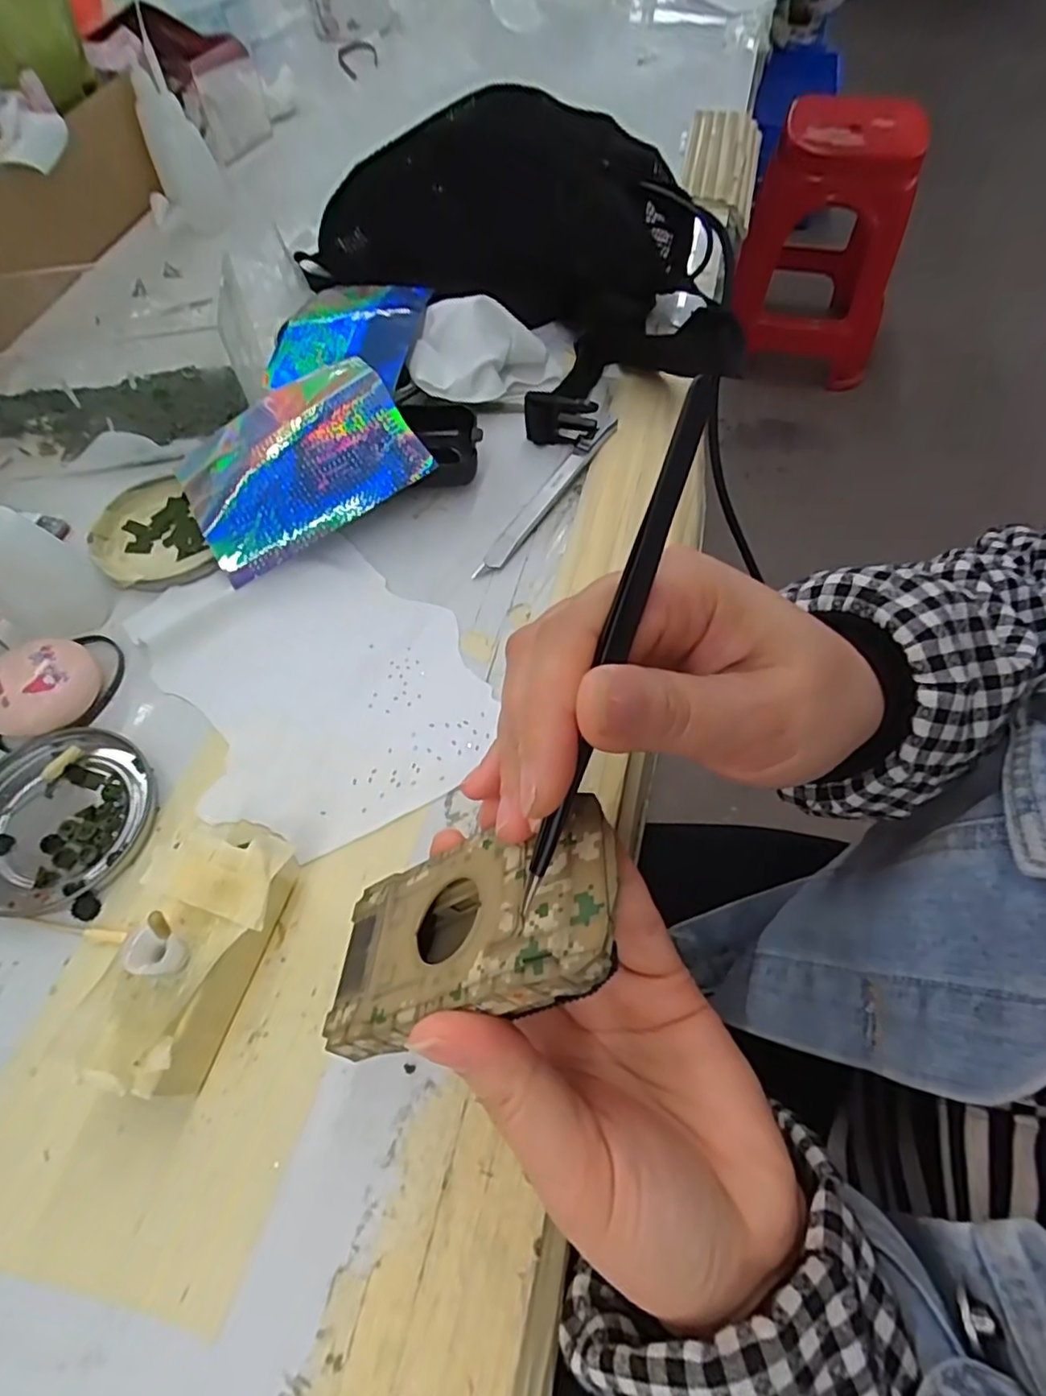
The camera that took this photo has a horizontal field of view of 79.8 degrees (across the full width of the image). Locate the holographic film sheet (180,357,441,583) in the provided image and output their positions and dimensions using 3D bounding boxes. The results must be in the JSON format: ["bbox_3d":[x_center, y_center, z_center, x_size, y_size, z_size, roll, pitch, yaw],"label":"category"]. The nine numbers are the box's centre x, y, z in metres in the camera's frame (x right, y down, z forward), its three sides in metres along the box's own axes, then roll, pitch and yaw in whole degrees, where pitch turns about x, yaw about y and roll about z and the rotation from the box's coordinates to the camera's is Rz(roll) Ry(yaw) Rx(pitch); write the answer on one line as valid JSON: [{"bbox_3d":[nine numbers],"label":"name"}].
[{"bbox_3d":[-0.124,-0.130,0.342,0.123,0.007,0.101,-33,73,-5],"label":"holographic film sheet"}]

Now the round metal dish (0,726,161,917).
[{"bbox_3d":[-0.199,0.050,0.265,0.079,0.008,0.076,-1,60,1],"label":"round metal dish"}]

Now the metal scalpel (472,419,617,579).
[{"bbox_3d":[0.014,-0.115,0.353,0.015,0.011,0.131,28,65,16],"label":"metal scalpel"}]

